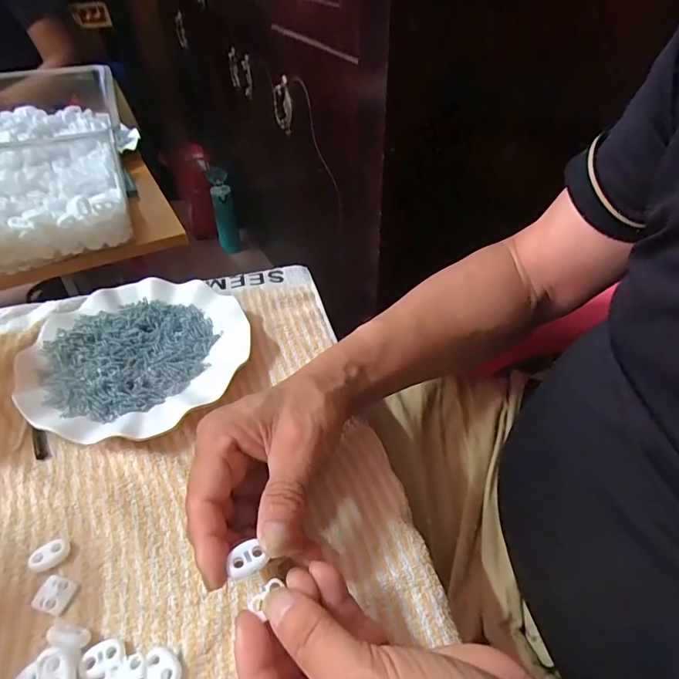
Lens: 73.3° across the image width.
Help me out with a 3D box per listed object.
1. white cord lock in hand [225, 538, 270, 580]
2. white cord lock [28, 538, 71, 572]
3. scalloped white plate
[{"bbox_3d":[-0.047,0.109,0.227,0.018,0.004,0.016,-23,49,-23],"label":"white cord lock in hand"},{"bbox_3d":[-0.177,0.132,0.278,0.022,0.007,0.014,-25,49,-25],"label":"white cord lock"},{"bbox_3d":[-0.172,0.012,0.392,0.176,0.020,0.175,1,44,0],"label":"scalloped white plate"}]

